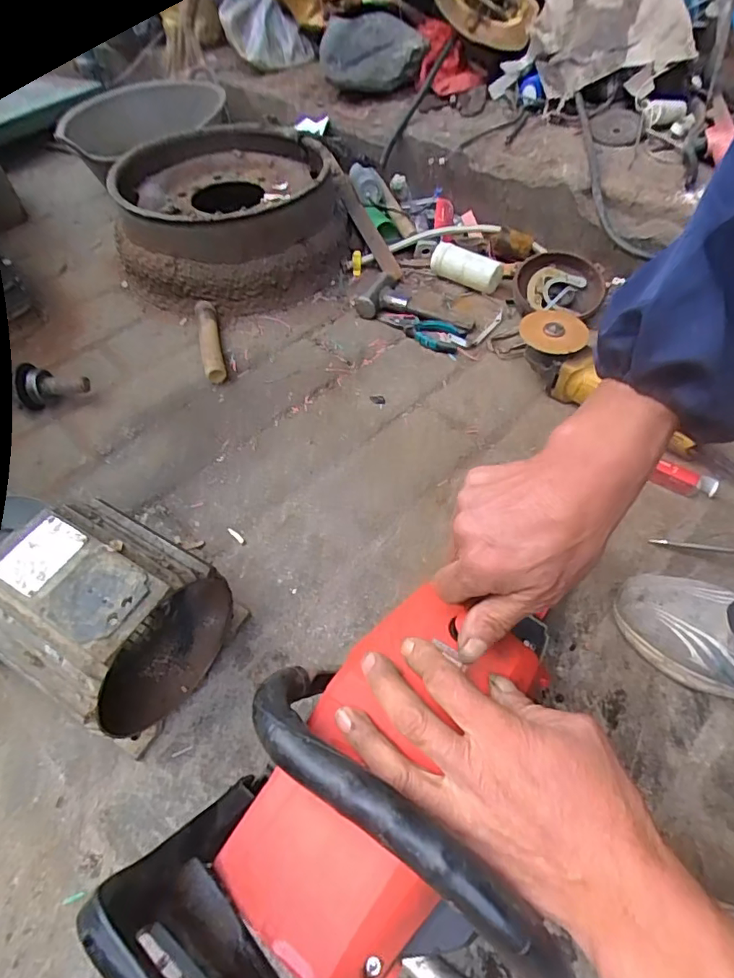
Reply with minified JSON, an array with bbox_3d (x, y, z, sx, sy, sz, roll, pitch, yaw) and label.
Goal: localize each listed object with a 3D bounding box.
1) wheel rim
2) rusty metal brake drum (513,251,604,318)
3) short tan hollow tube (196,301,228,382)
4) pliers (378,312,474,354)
[{"bbox_3d":[-0.250,-0.537,0.992,0.386,0.151,0.449,-3,53,2],"label":"wheel rim"},{"bbox_3d":[0.318,-0.338,0.859,0.143,0.047,0.128,11,55,12],"label":"rusty metal brake drum"},{"bbox_3d":[-0.258,-0.247,0.853,0.032,0.031,0.192,-15,53,-7],"label":"short tan hollow tube"},{"bbox_3d":[0.087,-0.264,0.860,0.160,0.020,0.057,20,57,18],"label":"pliers"}]

